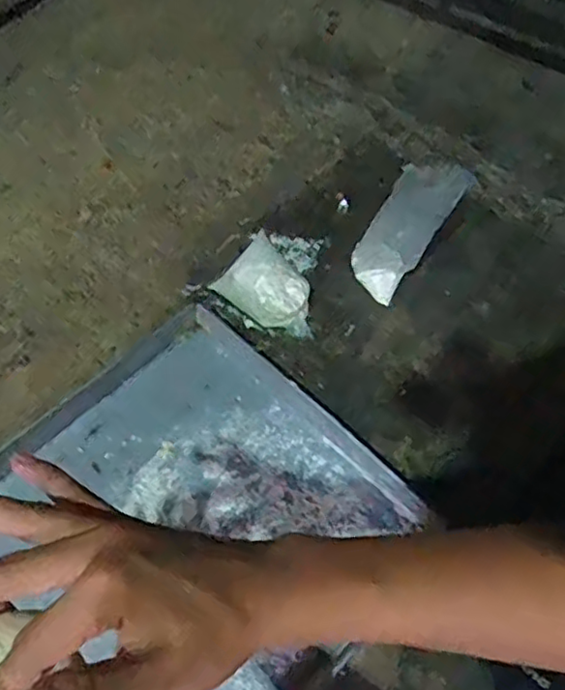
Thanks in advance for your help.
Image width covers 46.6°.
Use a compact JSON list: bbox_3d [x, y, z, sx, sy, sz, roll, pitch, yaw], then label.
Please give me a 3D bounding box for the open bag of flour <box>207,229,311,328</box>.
[{"bbox_3d":[-0.020,-0.085,0.895,0.102,0.049,0.135,-40,67,-21],"label":"open bag of flour"}]

